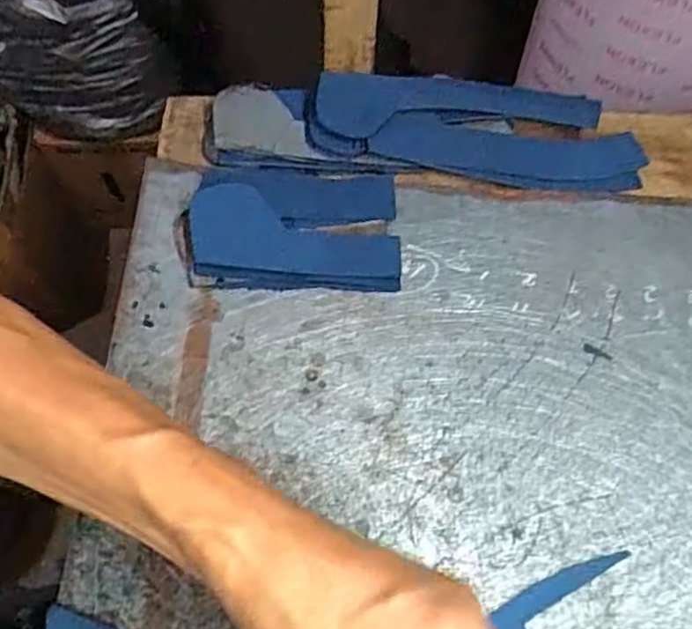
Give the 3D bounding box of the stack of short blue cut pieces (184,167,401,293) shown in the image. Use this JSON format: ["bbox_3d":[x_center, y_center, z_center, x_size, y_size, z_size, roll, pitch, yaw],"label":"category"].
[{"bbox_3d":[-0.036,-0.060,0.485,0.140,0.014,0.095,3,62,-3],"label":"stack of short blue cut pieces"}]

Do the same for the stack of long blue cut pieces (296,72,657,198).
[{"bbox_3d":[0.093,-0.141,0.521,0.258,0.037,0.081,7,60,0],"label":"stack of long blue cut pieces"}]

